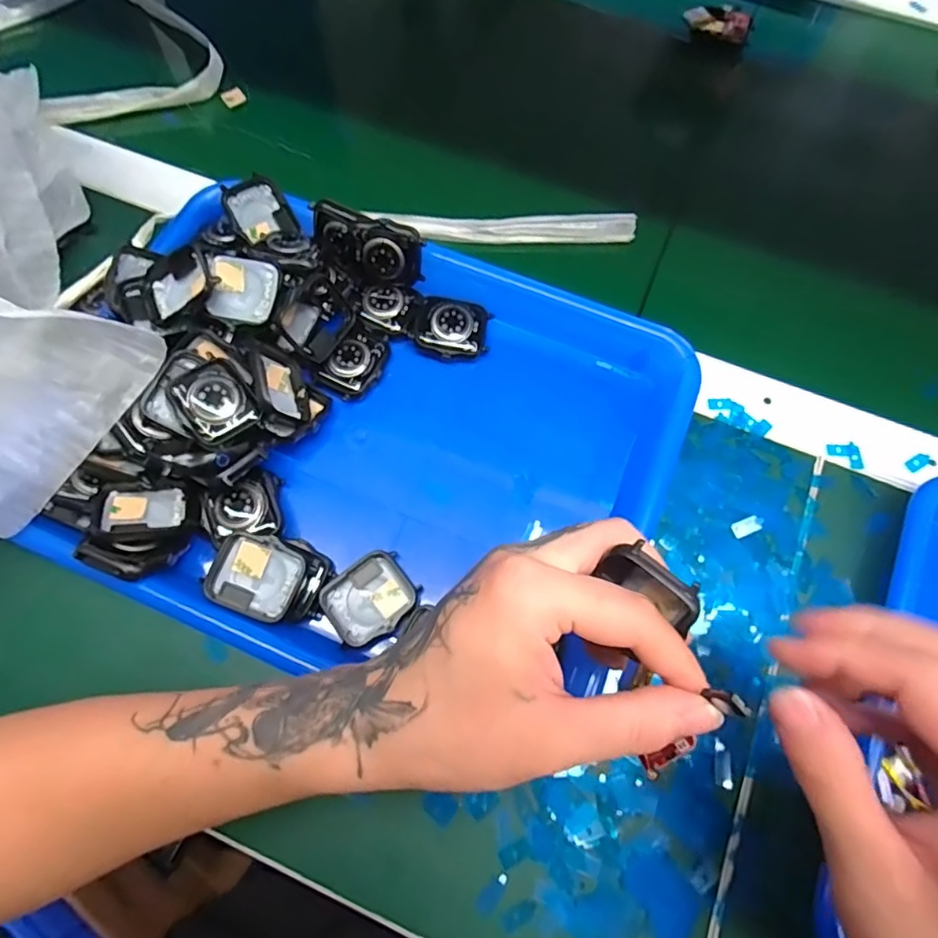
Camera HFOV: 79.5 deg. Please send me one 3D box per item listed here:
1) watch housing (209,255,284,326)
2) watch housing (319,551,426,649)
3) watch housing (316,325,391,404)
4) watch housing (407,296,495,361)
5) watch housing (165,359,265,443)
[{"bbox_3d":[-0.125,-0.099,0.312,0.037,0.009,0.036,8,90,6],"label":"watch housing"},{"bbox_3d":[-0.051,0.068,0.294,0.046,0.010,0.037,-36,74,-12],"label":"watch housing"},{"bbox_3d":[-0.067,-0.063,0.336,0.030,0.011,0.045,29,73,11],"label":"watch housing"},{"bbox_3d":[-0.010,-0.085,0.343,0.042,0.014,0.038,19,71,7],"label":"watch housing"},{"bbox_3d":[-0.131,-0.035,0.292,0.034,0.014,0.038,-38,74,-12],"label":"watch housing"}]

